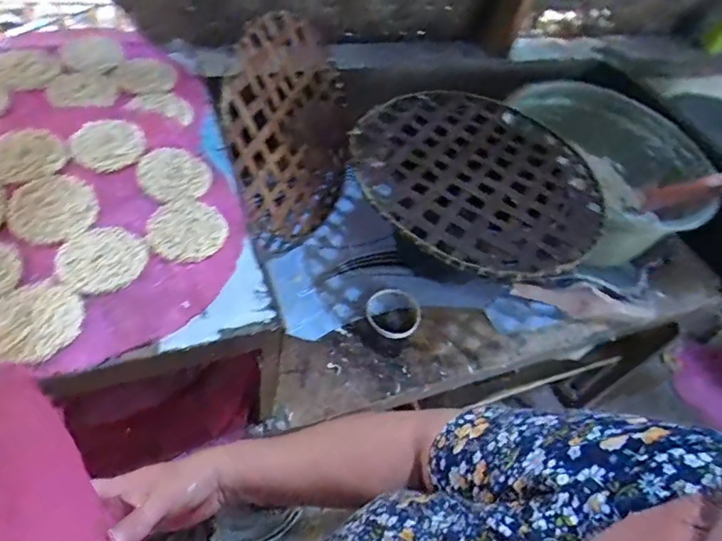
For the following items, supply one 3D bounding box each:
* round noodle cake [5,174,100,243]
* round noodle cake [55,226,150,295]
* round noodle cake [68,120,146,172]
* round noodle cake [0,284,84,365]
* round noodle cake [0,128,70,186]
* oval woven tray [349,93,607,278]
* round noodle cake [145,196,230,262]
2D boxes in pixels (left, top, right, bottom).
[{"bbox_3d":[-0.319,-0.065,0.504,0.078,0.006,0.081,5,67,-12],"label":"round noodle cake"},{"bbox_3d":[-0.258,-0.013,0.483,0.079,0.011,0.078,2,54,-3],"label":"round noodle cake"},{"bbox_3d":[-0.293,-0.149,0.565,0.075,0.023,0.078,-13,56,-13],"label":"round noodle cake"},{"bbox_3d":[-0.292,0.043,0.430,0.074,0.007,0.078,2,54,-3],"label":"round noodle cake"},{"bbox_3d":[-0.362,-0.123,0.527,0.066,0.023,0.077,37,60,20],"label":"round noodle cake"},{"bbox_3d":[0.170,-0.143,0.723,0.336,0.044,0.375,-19,58,-17],"label":"oval woven tray"},{"bbox_3d":[-0.188,-0.046,0.522,0.080,0.007,0.077,2,54,-3],"label":"round noodle cake"}]

